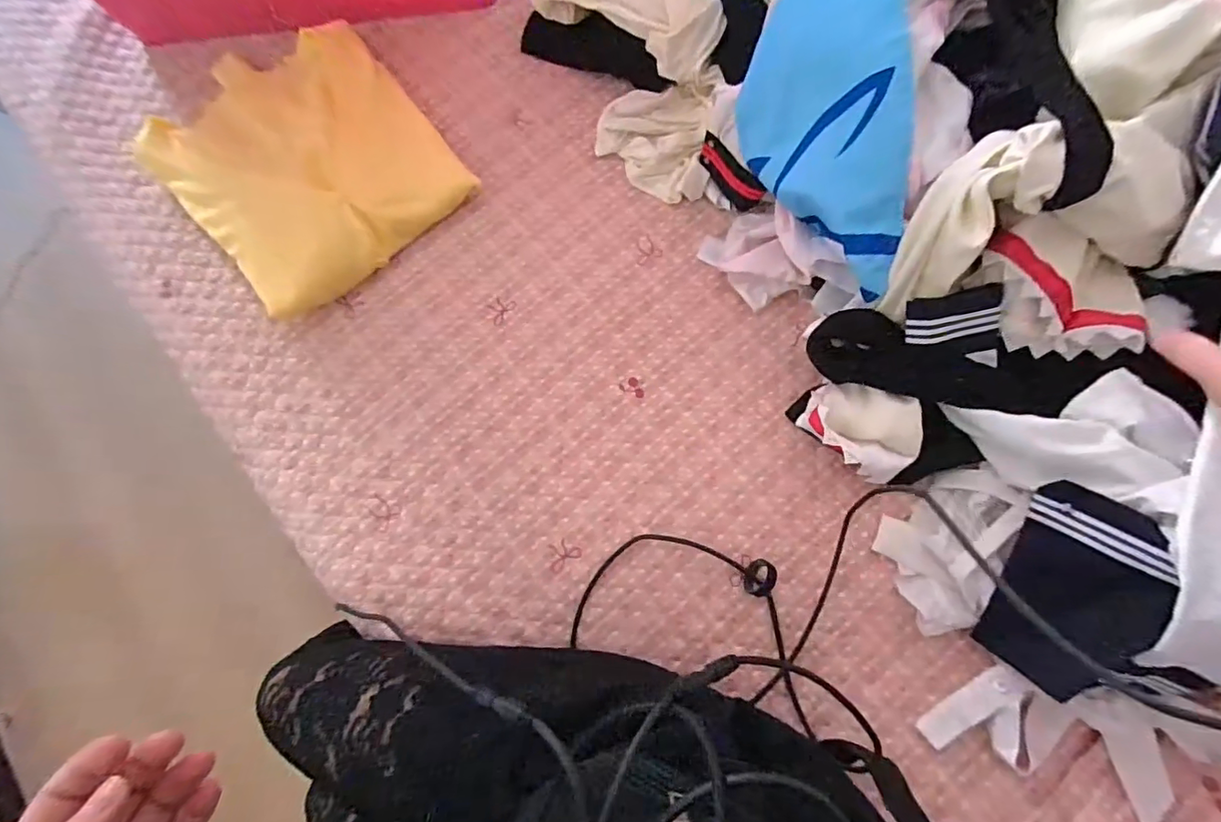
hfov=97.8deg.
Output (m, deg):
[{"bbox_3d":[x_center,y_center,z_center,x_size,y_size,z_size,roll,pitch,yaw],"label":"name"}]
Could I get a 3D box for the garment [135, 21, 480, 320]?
[{"bbox_3d":[-0.354,-0.297,0.607,0.266,0.063,0.345,-42,78,-10],"label":"garment"}]

